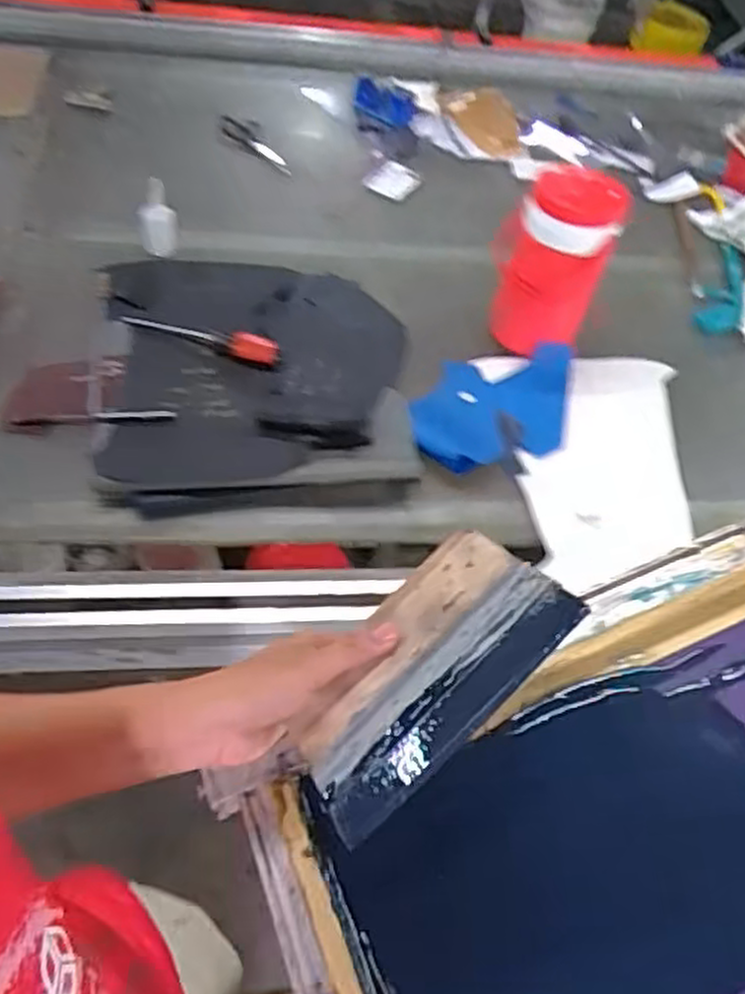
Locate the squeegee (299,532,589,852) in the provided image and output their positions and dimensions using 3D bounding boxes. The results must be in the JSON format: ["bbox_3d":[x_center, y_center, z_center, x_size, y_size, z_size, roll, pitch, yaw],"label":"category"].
[{"bbox_3d":[0.030,0.107,0.478,0.181,0.030,0.111,-42,43,-5],"label":"squeegee"}]

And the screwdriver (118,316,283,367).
[{"bbox_3d":[-0.244,-0.227,1.106,0.229,0.033,0.029,14,53,5],"label":"screwdriver"}]

